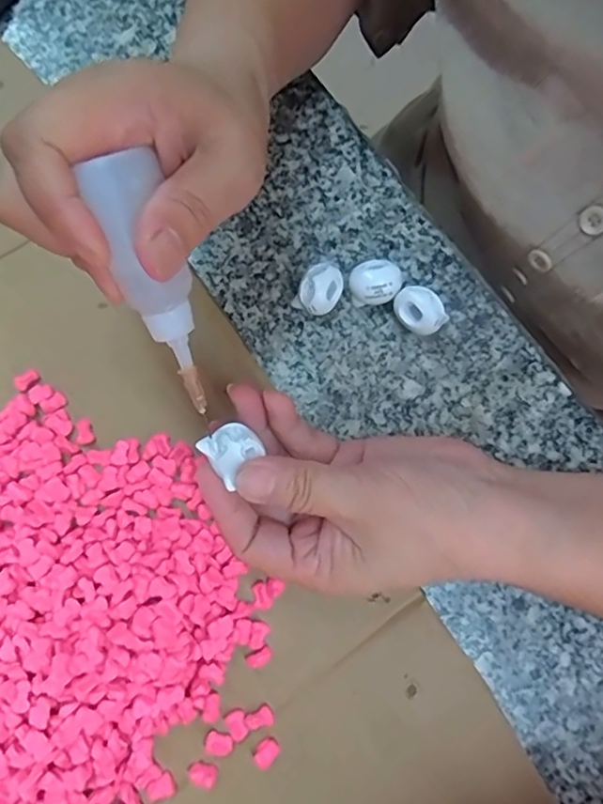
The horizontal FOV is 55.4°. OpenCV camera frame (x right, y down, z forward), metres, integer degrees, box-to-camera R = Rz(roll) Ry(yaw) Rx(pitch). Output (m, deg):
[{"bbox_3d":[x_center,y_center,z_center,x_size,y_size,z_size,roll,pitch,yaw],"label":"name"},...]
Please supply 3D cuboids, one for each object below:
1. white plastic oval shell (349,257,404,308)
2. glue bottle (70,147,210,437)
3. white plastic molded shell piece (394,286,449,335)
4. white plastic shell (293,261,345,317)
[{"bbox_3d":[0.036,-0.060,0.291,0.023,0.020,0.023,-29,78,-6],"label":"white plastic oval shell"},{"bbox_3d":[-0.048,-0.036,0.200,0.021,0.095,0.020,-17,34,-4],"label":"glue bottle"},{"bbox_3d":[0.058,-0.044,0.288,0.020,0.019,0.025,-23,78,-5],"label":"white plastic molded shell piece"},{"bbox_3d":[0.009,-0.055,0.289,0.019,0.022,0.024,41,80,9],"label":"white plastic shell"}]

